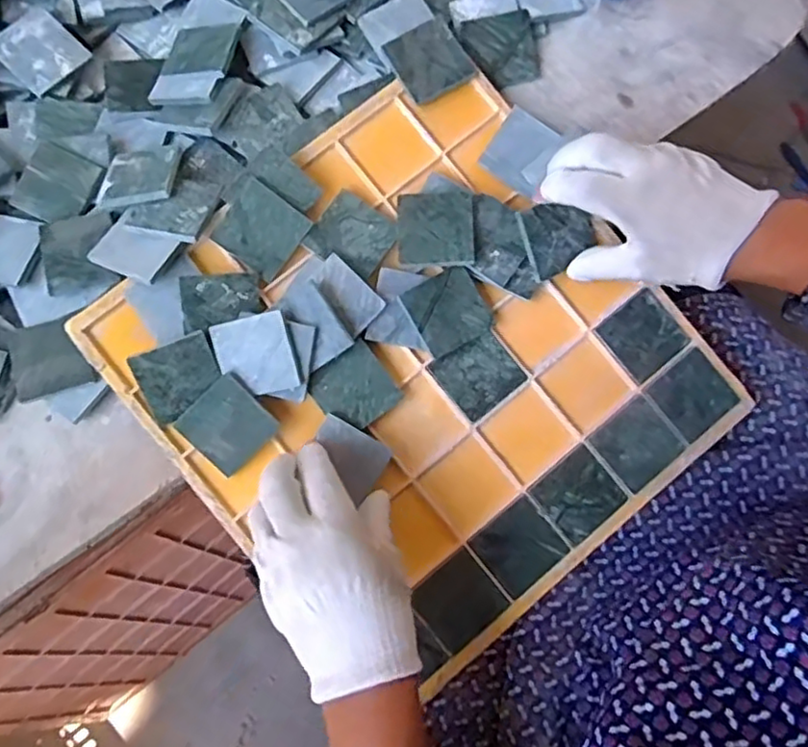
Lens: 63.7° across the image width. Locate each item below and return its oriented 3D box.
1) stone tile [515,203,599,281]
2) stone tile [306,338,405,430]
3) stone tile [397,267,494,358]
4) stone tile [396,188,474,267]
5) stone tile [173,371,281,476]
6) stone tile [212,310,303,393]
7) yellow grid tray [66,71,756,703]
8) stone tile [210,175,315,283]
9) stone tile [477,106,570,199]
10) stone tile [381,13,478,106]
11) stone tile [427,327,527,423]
[{"bbox_3d":[0.103,-0.092,0.434,0.050,0.004,0.047,-25,110,-11],"label":"stone tile"},{"bbox_3d":[-0.032,0.011,0.431,0.049,0.005,0.049,-38,95,-5],"label":"stone tile"},{"bbox_3d":[0.029,-0.042,0.435,0.048,0.004,0.049,-31,93,-8],"label":"stone tile"},{"bbox_3d":[0.021,-0.097,0.434,0.050,0.004,0.052,-2,83,5],"label":"stone tile"},{"bbox_3d":[-0.114,0.033,0.424,0.052,0.008,0.050,-45,110,0],"label":"stone tile"},{"bbox_3d":[-0.095,-0.011,0.416,0.049,0.004,0.050,-14,101,7],"label":"stone tile"},{"bbox_3d":[0.013,-0.003,0.429,0.318,0.026,0.325,-39,91,-6],"label":"yellow grid tray"},{"bbox_3d":[-0.095,-0.096,0.432,0.049,0.004,0.050,37,94,-6],"label":"stone tile"},{"bbox_3d":[0.081,-0.152,0.444,0.043,0.011,0.049,33,80,8],"label":"stone tile"},{"bbox_3d":[0.018,-0.218,0.452,0.048,0.005,0.048,-31,94,1],"label":"stone tile"},{"bbox_3d":[0.051,0.000,0.440,0.050,0.008,0.047,-38,79,-7],"label":"stone tile"}]

